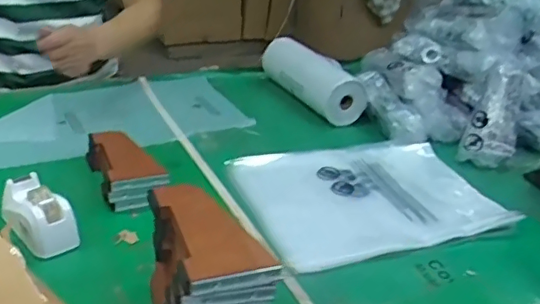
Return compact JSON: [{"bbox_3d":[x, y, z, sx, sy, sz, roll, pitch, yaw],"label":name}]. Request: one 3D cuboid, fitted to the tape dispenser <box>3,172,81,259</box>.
[{"bbox_3d":[-0.286,0.076,0.706,0.113,0.064,0.054,28,35,36],"label":"tape dispenser"}]

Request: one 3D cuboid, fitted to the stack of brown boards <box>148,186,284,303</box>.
[{"bbox_3d":[-0.063,0.131,0.558,0.086,0.146,0.145,-5,30,-20],"label":"stack of brown boards"}]

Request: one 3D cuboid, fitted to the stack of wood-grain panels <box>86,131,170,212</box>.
[{"bbox_3d":[-0.204,0.027,0.827,0.085,0.054,0.173,-9,31,-26],"label":"stack of wood-grain panels"}]

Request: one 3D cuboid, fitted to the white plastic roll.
[{"bbox_3d":[0.079,-0.147,1.147,0.075,0.089,0.269,-16,35,-35],"label":"white plastic roll"}]

